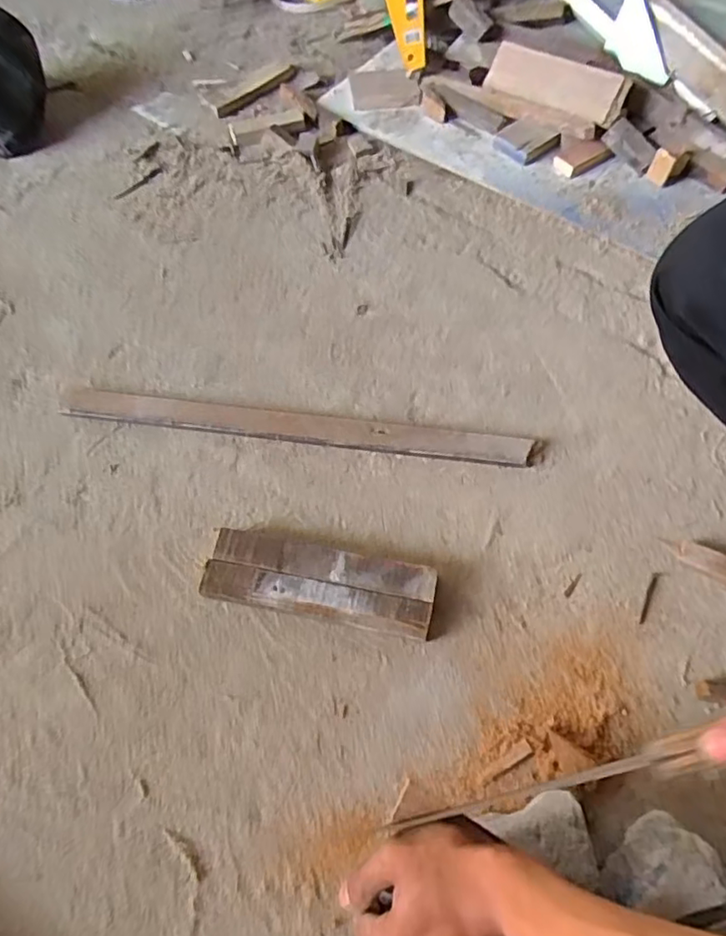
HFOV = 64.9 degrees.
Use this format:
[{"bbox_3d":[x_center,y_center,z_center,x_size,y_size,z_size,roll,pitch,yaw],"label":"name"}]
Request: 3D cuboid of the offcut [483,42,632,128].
[{"bbox_3d":[0.256,-0.510,0.756,0.181,0.020,0.065,29,95,16],"label":"offcut"}]

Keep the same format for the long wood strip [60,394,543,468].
[{"bbox_3d":[-0.072,-0.042,0.595,0.495,0.014,0.032,6,64,4],"label":"long wood strip"}]

